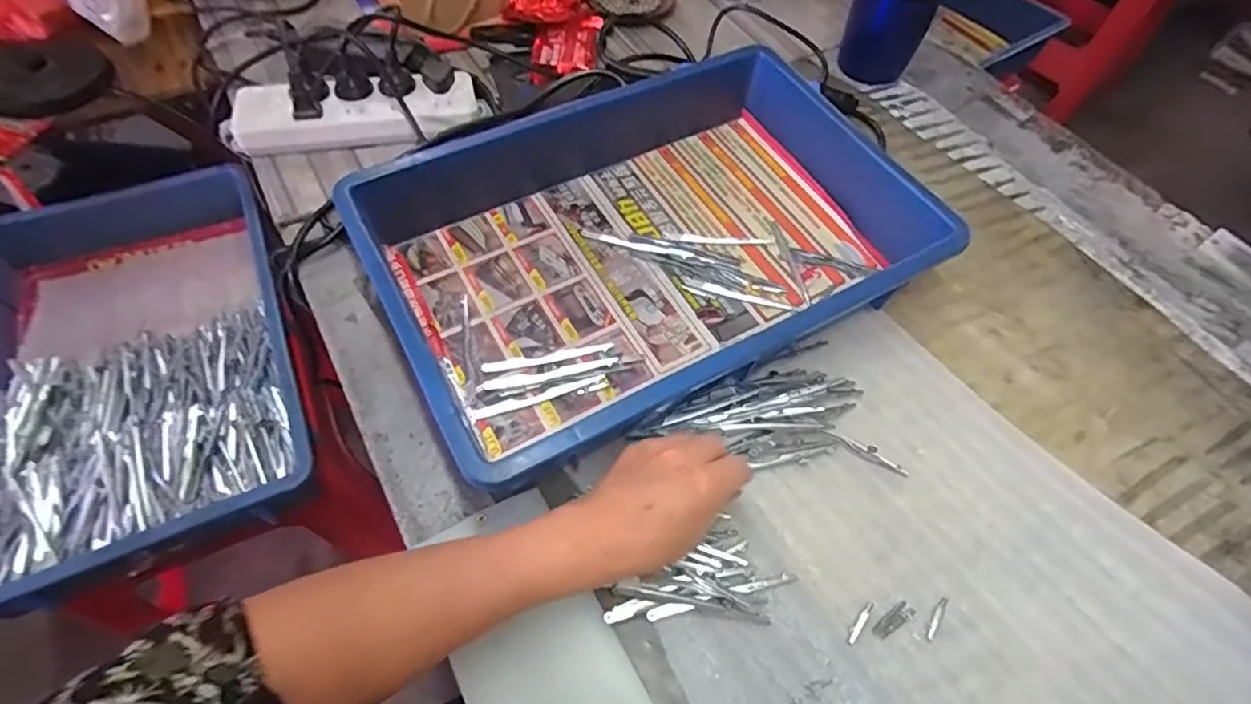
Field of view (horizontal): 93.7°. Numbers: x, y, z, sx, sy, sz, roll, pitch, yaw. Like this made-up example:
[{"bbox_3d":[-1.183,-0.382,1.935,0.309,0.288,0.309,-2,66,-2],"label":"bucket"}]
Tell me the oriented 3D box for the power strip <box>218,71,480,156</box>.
[{"bbox_3d":[-0.280,-0.241,0.600,0.252,0.041,0.087,-12,59,-11],"label":"power strip"}]

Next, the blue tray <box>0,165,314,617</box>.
[{"bbox_3d":[-0.500,0.005,0.595,0.284,0.091,0.461,-20,61,-15],"label":"blue tray"}]

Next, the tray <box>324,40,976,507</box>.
[{"bbox_3d":[0.026,-0.094,0.501,0.432,0.082,0.289,-25,64,-18],"label":"tray"}]

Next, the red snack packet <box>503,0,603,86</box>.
[{"bbox_3d":[-0.086,-0.398,0.704,0.110,0.058,0.187,-9,59,-9],"label":"red snack packet"}]

